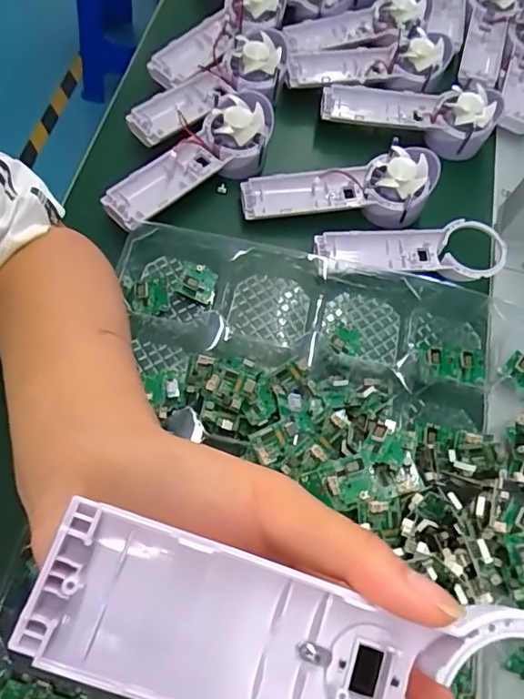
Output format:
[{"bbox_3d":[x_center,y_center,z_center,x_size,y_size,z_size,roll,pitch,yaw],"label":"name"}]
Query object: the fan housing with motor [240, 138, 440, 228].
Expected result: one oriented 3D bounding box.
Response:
[{"bbox_3d":[0.073,-0.149,0.475,0.175,0.037,0.063,-7,68,-11],"label":"fan housing with motor"}]

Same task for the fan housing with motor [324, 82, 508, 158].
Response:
[{"bbox_3d":[0.150,-0.249,0.535,0.174,0.040,0.066,16,66,-1],"label":"fan housing with motor"}]

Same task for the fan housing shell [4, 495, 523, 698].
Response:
[{"bbox_3d":[0.019,0.092,0.152,0.169,0.019,0.052,20,66,-6],"label":"fan housing shell"}]

